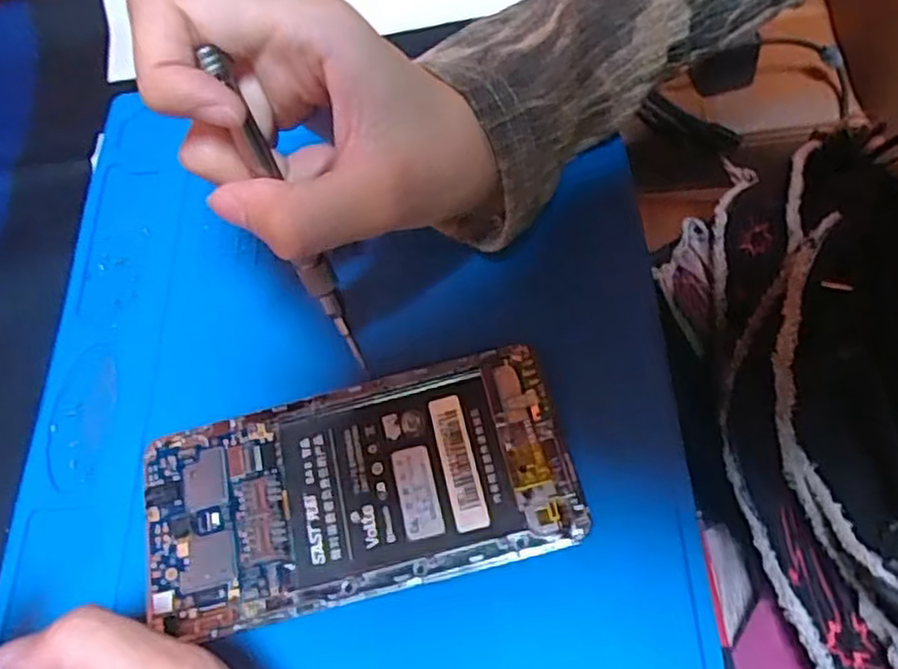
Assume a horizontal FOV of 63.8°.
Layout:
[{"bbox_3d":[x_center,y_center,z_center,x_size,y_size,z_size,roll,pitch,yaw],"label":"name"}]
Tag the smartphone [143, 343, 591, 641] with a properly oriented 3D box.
[{"bbox_3d":[-0.031,0.050,0.238,0.138,0.007,0.070,-13,62,-3],"label":"smartphone"}]

